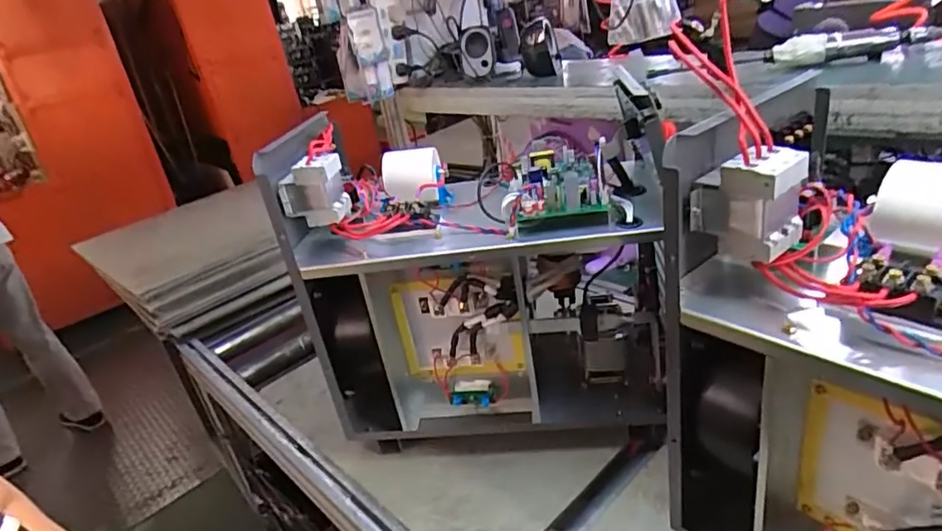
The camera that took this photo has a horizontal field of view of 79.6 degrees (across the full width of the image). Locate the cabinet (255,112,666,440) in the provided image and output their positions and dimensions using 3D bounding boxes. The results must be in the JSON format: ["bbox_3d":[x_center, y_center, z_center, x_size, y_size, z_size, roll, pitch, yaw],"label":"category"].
[{"bbox_3d":[0.024,0.017,0.804,0.460,0.386,0.256,-4,26,13],"label":"cabinet"}]

